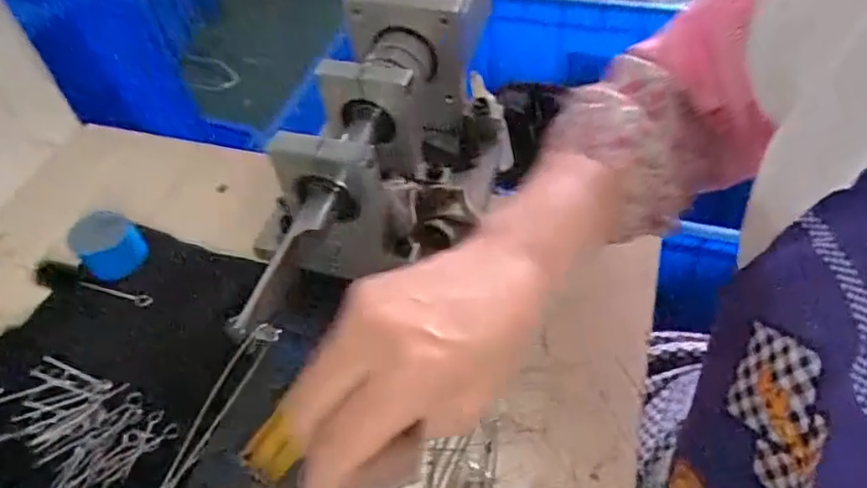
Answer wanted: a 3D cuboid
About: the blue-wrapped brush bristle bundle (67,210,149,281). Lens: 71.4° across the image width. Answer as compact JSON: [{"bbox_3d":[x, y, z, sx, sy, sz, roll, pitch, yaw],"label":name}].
[{"bbox_3d":[-0.271,0.000,0.505,0.049,0.043,0.043,-40,59,-23],"label":"blue-wrapped brush bristle bundle"}]

